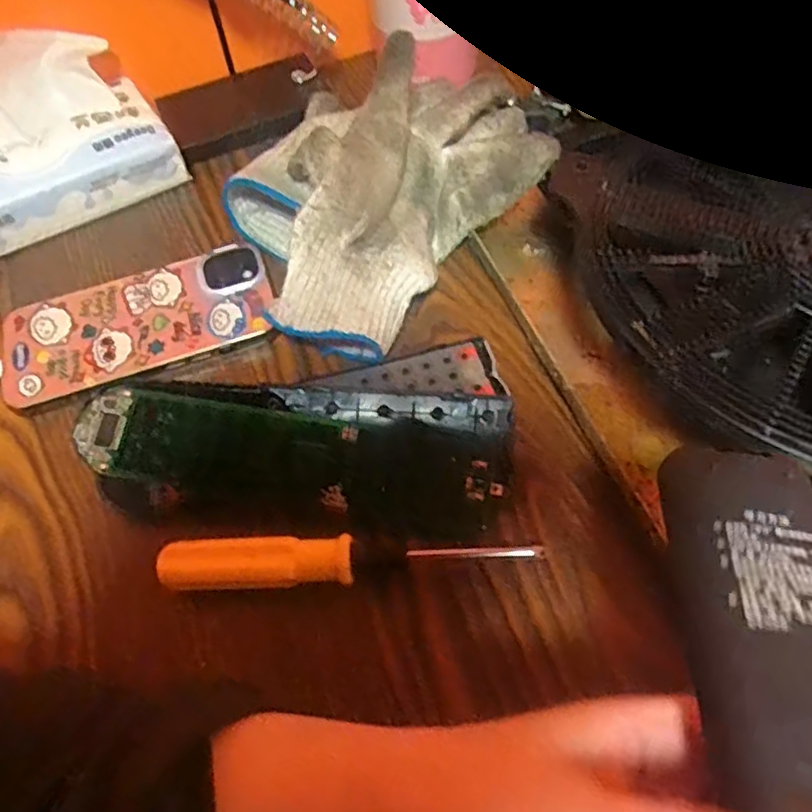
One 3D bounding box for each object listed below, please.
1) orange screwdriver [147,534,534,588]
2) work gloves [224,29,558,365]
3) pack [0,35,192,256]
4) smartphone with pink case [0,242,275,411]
[{"bbox_3d":[-0.024,0.064,0.271,0.161,0.020,0.020,-3,57,2],"label":"orange screwdriver"},{"bbox_3d":[-0.014,-0.119,0.350,0.128,0.072,0.186,36,66,24],"label":"work gloves"},{"bbox_3d":[-0.225,-0.159,0.381,0.149,0.083,0.077,-34,61,-17],"label":"pack"},{"bbox_3d":[-0.141,-0.045,0.345,0.141,0.011,0.068,-22,58,-11],"label":"smartphone with pink case"}]

